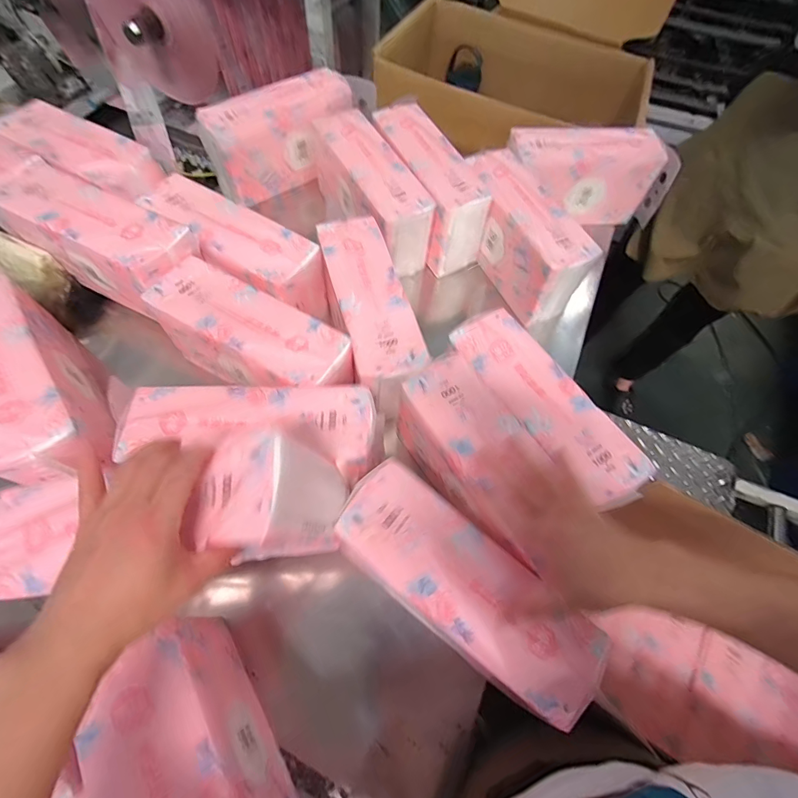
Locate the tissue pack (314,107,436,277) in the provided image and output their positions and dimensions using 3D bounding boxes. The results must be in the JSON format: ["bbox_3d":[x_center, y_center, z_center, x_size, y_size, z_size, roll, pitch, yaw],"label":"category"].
[{"bbox_3d":[-0.044,-0.333,0.665,0.092,0.121,0.243,-25,68,-15],"label":"tissue pack"}]

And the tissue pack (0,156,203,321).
[{"bbox_3d":[-0.402,-0.215,0.553,0.265,0.101,0.096,28,65,10],"label":"tissue pack"}]

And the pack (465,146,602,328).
[{"bbox_3d":[0.190,-0.259,0.648,0.091,0.123,0.256,-20,66,-13],"label":"pack"}]

